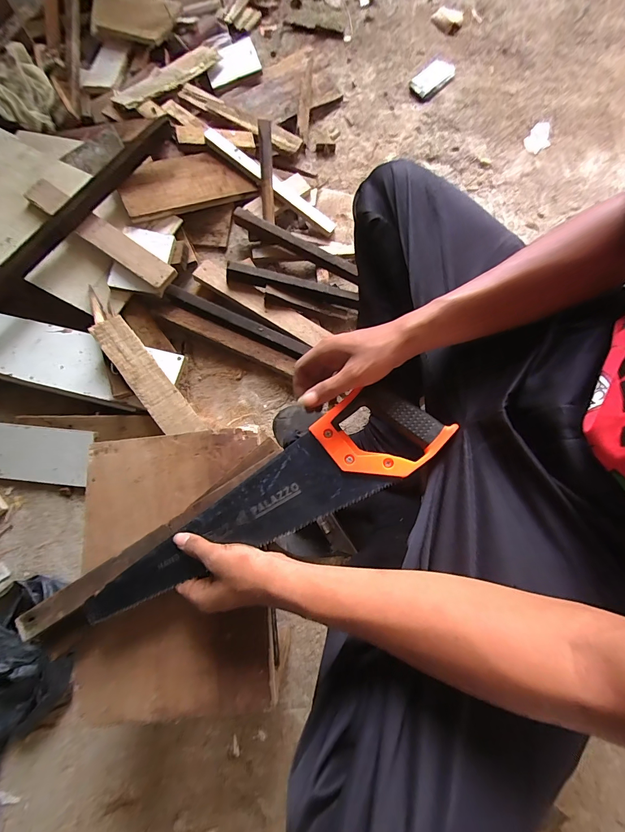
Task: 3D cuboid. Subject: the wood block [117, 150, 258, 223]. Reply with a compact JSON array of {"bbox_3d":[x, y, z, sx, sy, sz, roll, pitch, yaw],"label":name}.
[{"bbox_3d":[-0.274,-0.505,0.749,0.271,0.016,0.127,-24,88,-19],"label":"wood block"}]

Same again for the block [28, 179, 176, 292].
[{"bbox_3d":[-0.416,-0.360,0.684,0.339,0.019,0.056,34,81,5],"label":"block"}]

